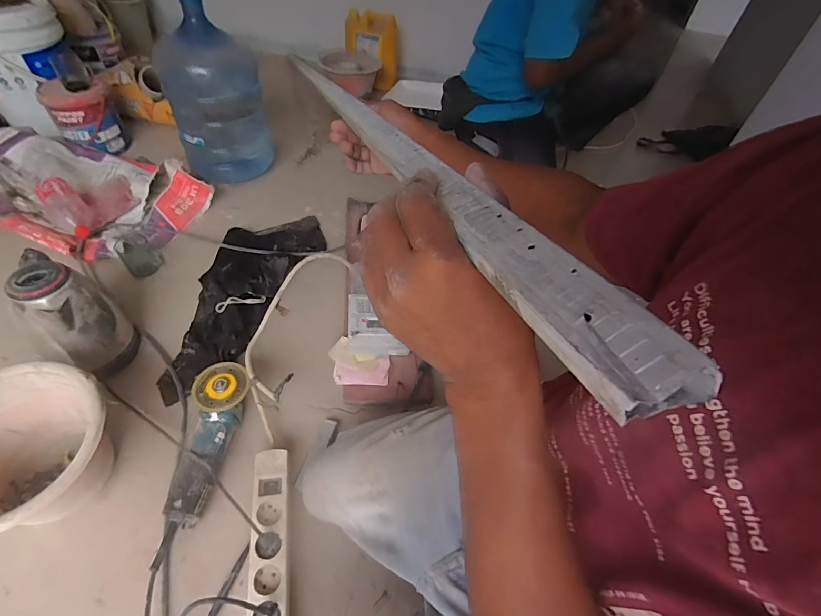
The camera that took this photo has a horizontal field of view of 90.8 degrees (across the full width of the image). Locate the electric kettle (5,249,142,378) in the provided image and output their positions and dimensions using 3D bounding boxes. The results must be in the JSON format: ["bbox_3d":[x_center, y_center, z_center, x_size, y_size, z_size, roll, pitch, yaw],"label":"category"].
[{"bbox_3d":[-0.643,0.018,0.783,0.130,0.236,0.135,34,54,22],"label":"electric kettle"}]

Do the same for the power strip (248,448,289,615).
[{"bbox_3d":[-0.215,0.370,0.613,0.057,0.053,0.304,-5,50,-10],"label":"power strip"}]

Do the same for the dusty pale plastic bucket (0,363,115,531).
[{"bbox_3d":[-0.594,0.234,0.633,0.237,0.154,0.242,3,49,-3],"label":"dusty pale plastic bucket"}]

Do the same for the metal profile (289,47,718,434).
[{"bbox_3d":[-0.005,-0.122,0.319,0.030,0.014,0.547,-9,36,-14],"label":"metal profile"}]

